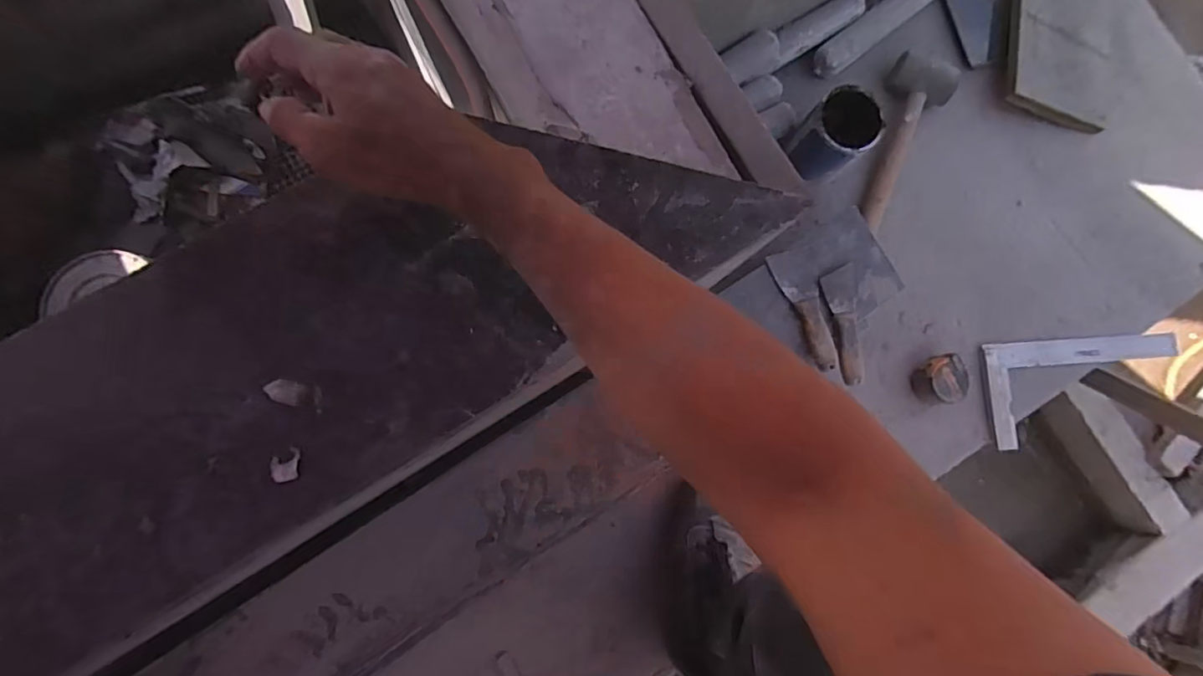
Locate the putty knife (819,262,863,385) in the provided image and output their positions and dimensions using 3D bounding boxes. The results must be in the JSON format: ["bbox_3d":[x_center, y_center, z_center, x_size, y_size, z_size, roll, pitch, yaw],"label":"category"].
[{"bbox_3d":[0.344,-0.018,0.771,0.048,0.015,0.167,-4,83,-5],"label":"putty knife"}]

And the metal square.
[{"bbox_3d":[0.800,0.081,0.882,0.343,0.022,0.162,-4,77,-6],"label":"metal square"}]

